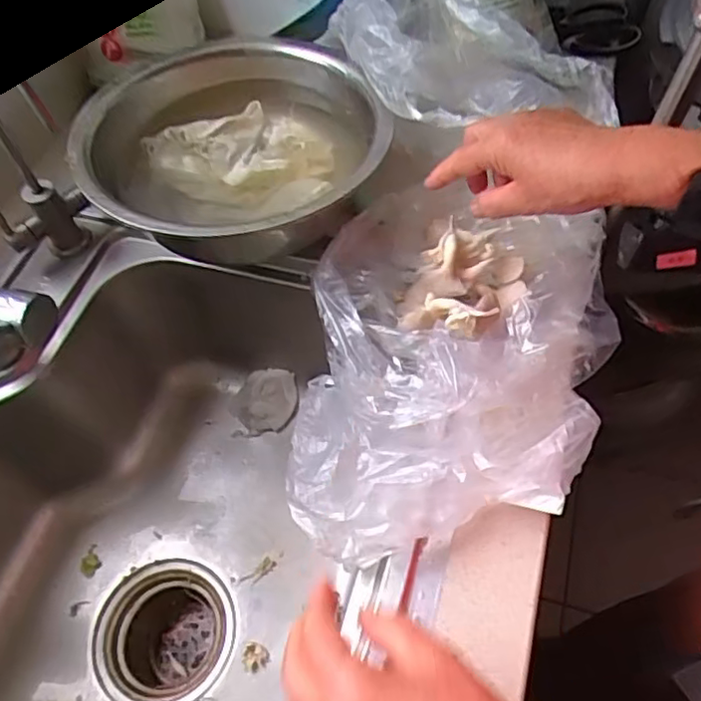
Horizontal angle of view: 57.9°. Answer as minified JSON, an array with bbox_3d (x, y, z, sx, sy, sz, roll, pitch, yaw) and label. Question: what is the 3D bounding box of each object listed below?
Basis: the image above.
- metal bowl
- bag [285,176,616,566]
[{"bbox_3d":[-0.107,-0.183,0.573,0.251,0.081,0.265,-2,58,3],"label":"metal bowl"},{"bbox_3d":[0.079,-0.003,0.492,0.223,0.065,0.320,8,59,8],"label":"bag"}]

